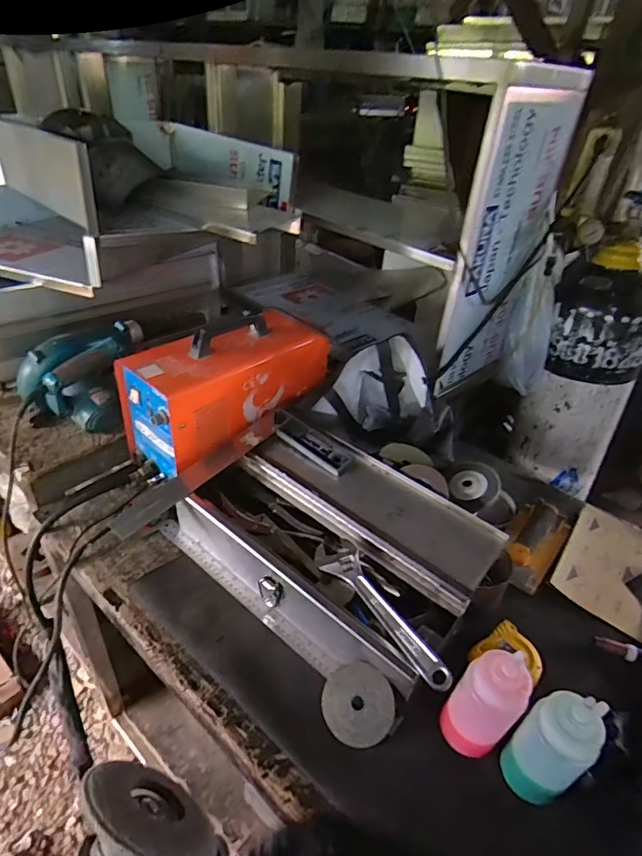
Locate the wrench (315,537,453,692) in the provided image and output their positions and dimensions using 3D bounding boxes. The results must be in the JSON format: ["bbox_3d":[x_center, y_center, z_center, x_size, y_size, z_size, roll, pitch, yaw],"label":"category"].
[{"bbox_3d":[0.072,0.238,0.641,0.056,0.022,0.245,-36,47,-5],"label":"wrench"}]

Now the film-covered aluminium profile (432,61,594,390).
[{"bbox_3d":[0.351,-0.337,0.938,0.274,0.541,0.038,-21,44,-32],"label":"film-covered aluminium profile"}]

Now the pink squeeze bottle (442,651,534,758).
[{"bbox_3d":[0.187,0.314,0.556,0.051,0.162,0.064,-22,45,-33],"label":"pink squeeze bottle"}]

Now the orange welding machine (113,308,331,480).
[{"bbox_3d":[-0.165,-0.085,0.923,0.367,0.202,0.162,-26,47,-36],"label":"orange welding machine"}]

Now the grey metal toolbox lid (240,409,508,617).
[{"bbox_3d":[0.069,0.112,0.779,0.412,0.040,0.146,32,60,30],"label":"grey metal toolbox lid"}]

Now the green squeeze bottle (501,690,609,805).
[{"bbox_3d":[0.248,0.338,0.523,0.058,0.168,0.063,4,36,-3],"label":"green squeeze bottle"}]

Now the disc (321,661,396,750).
[{"bbox_3d":[0.044,0.336,0.595,0.088,0.014,0.089,-12,59,21],"label":"disc"}]

